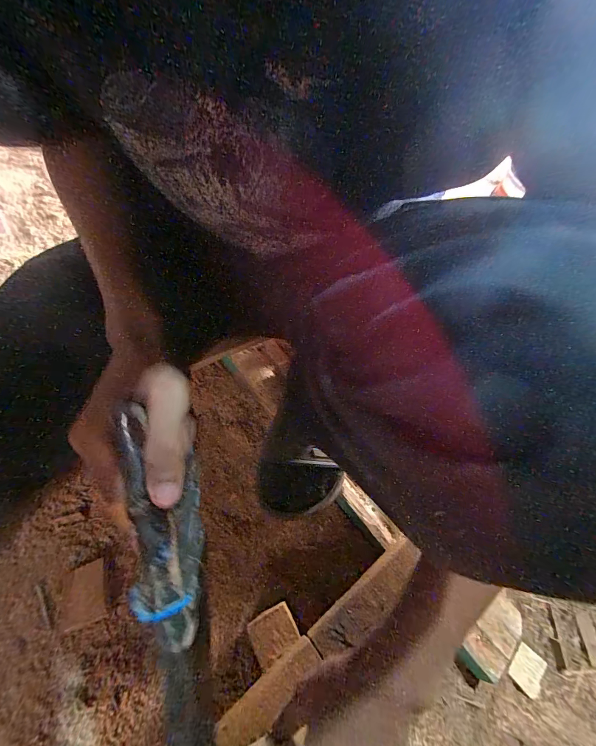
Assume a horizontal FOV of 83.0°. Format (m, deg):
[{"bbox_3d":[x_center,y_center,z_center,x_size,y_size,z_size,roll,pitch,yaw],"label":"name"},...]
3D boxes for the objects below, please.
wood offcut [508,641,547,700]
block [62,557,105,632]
[{"bbox_3d":[0.265,0.342,0.389,0.035,0.006,0.043,41,60,18],"label":"wood offcut"},{"bbox_3d":[-0.253,0.261,0.398,0.044,0.006,0.062,-12,59,-16],"label":"block"}]

